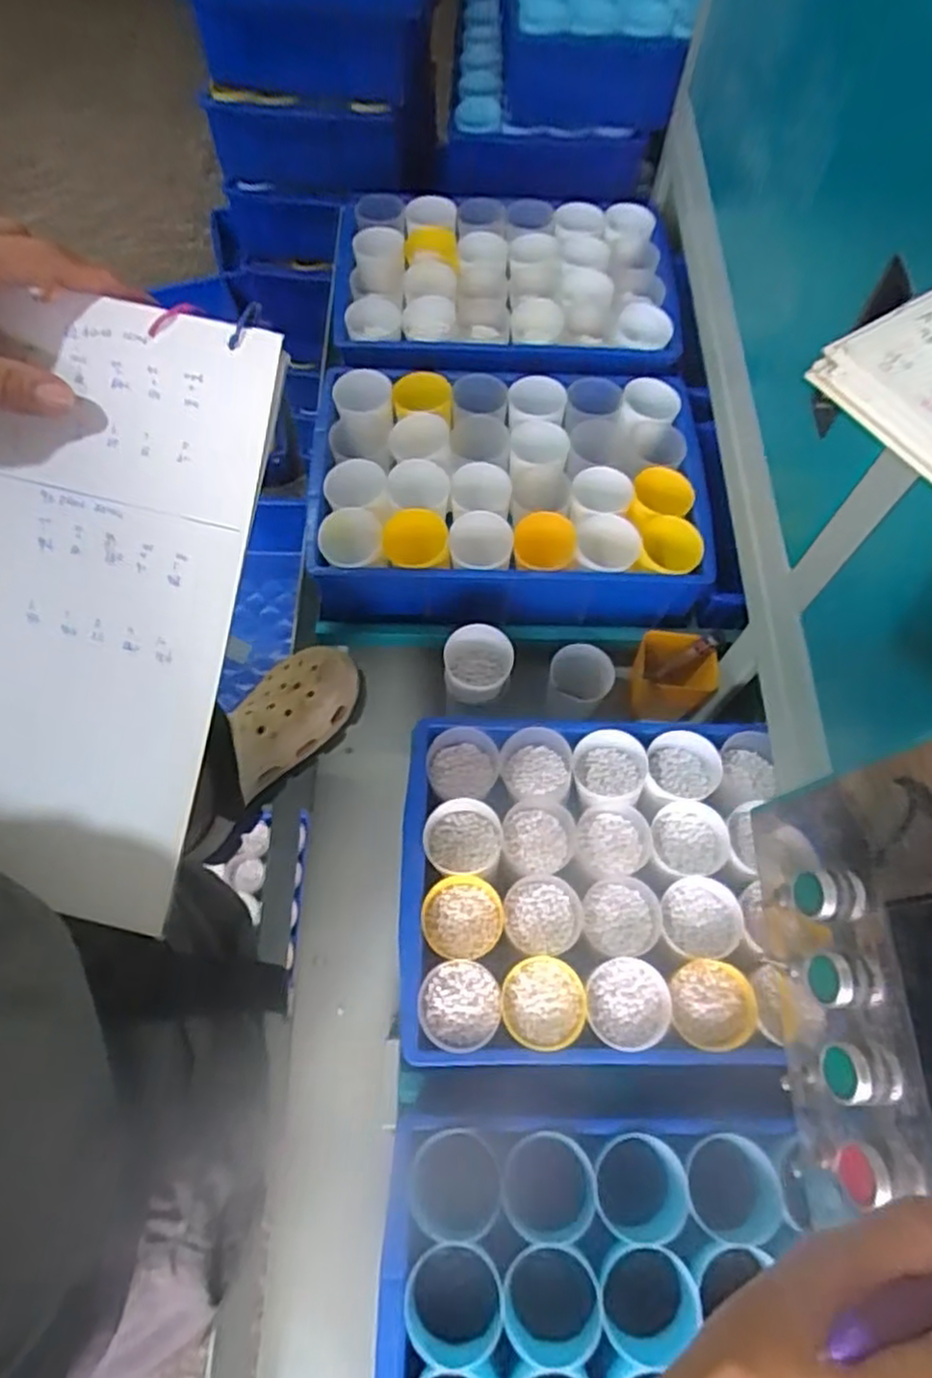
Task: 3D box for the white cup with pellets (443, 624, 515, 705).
[{"bbox_3d":[0.012,-0.019,0.708,0.065,0.060,0.061,1,66,-2],"label":"white cup with pellets"}]

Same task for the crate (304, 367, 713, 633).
[{"bbox_3d":[0.042,-0.213,0.789,0.411,0.099,0.294,0,66,-3],"label":"crate"}]

